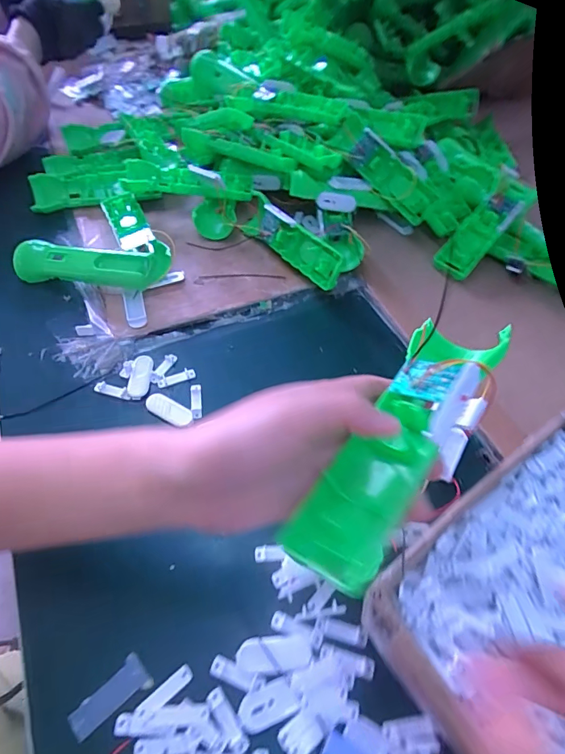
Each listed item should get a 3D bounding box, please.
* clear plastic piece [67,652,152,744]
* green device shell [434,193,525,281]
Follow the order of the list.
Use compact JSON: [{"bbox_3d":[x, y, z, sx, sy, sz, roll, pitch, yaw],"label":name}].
[{"bbox_3d":[-0.110,0.207,0.281,0.023,0.006,0.049,40,63,23],"label":"clear plastic piece"},{"bbox_3d":[0.239,-0.175,0.534,0.046,0.014,0.126,39,81,23],"label":"green device shell"}]

